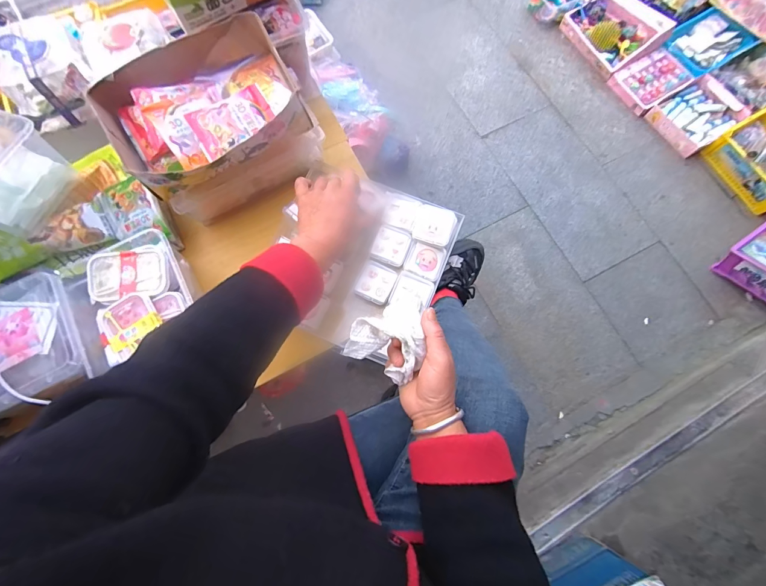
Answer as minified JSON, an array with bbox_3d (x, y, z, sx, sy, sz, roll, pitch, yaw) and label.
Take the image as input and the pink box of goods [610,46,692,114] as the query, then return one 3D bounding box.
[{"bbox_3d":[0.938,-0.745,1.212,0.230,0.063,0.173,-29,79,-8],"label":"pink box of goods"}]

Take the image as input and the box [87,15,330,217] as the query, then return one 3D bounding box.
[{"bbox_3d":[-0.223,-0.226,0.479,0.225,0.132,0.160,-31,79,-8],"label":"box"}]

